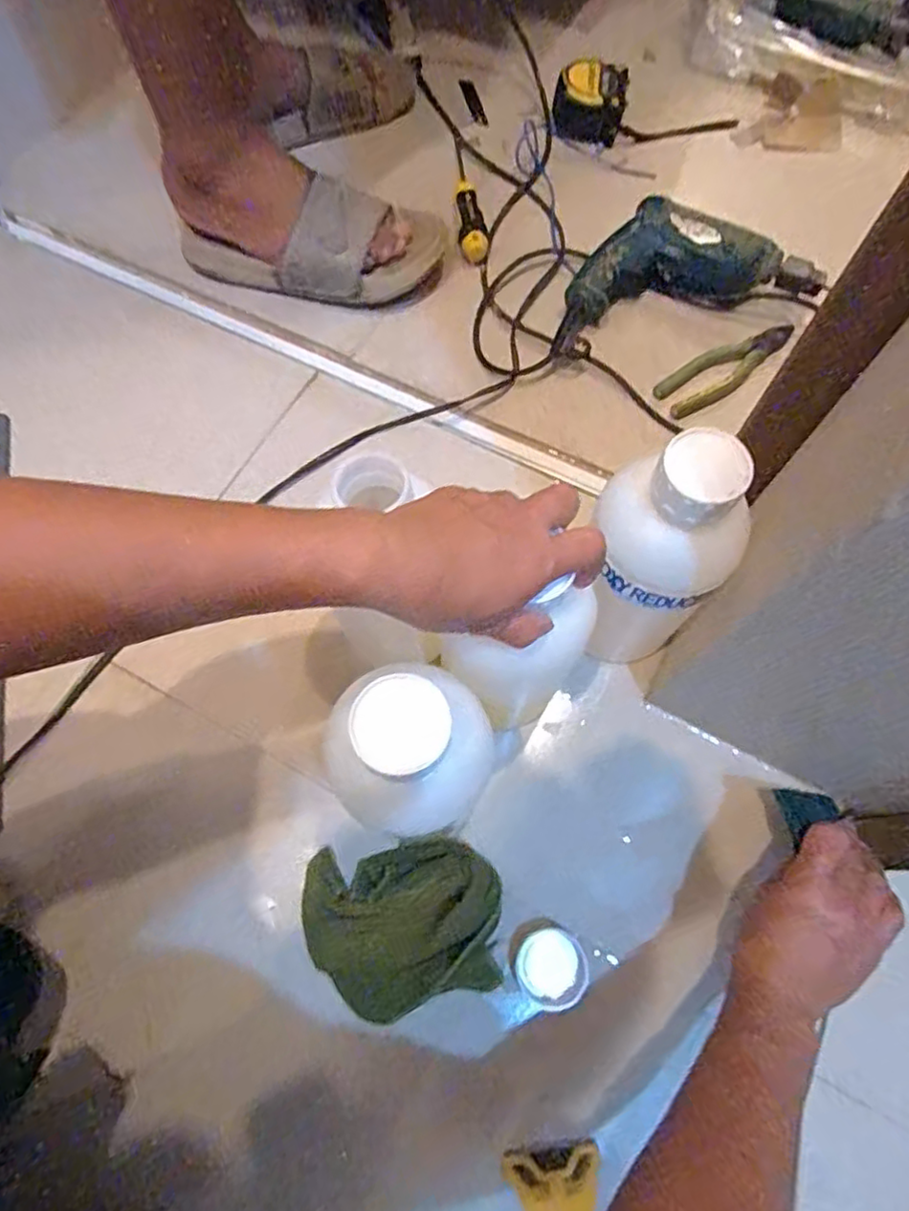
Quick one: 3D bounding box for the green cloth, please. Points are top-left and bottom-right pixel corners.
[{"bbox_3d":[-0.037,0.226,0.458,0.134,0.029,0.107,-7,69,-3],"label":"green cloth"}]

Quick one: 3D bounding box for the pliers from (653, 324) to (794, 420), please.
[{"bbox_3d":[0.286,-0.250,0.684,0.149,0.017,0.048,-29,70,4],"label":"pliers"}]

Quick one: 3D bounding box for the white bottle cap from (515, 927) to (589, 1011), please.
[{"bbox_3d":[0.066,0.251,0.451,0.047,0.029,0.046,0,69,0],"label":"white bottle cap"}]

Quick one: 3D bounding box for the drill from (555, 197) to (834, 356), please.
[{"bbox_3d":[0.229,-0.361,0.687,0.283,0.057,0.130,-15,69,-5],"label":"drill"}]

